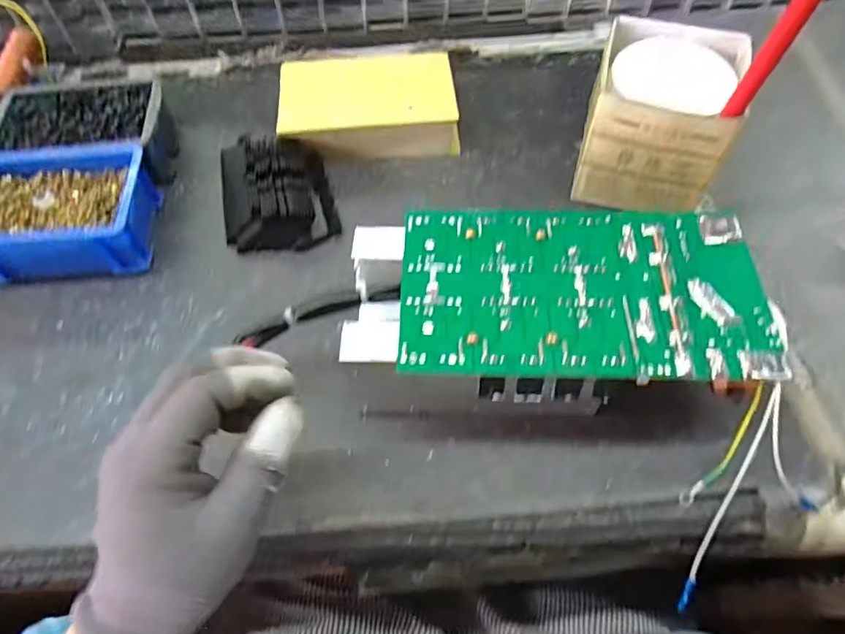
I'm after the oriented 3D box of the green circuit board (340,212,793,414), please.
[{"bbox_3d":[0.085,-0.012,0.347,0.258,0.037,0.130,-1,61,1],"label":"green circuit board"}]

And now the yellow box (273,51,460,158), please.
[{"bbox_3d":[-0.053,-0.209,0.532,0.165,0.037,0.103,-4,61,-1],"label":"yellow box"}]

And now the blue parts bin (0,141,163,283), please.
[{"bbox_3d":[-0.308,-0.093,0.454,0.146,0.049,0.116,-6,61,-2],"label":"blue parts bin"}]

